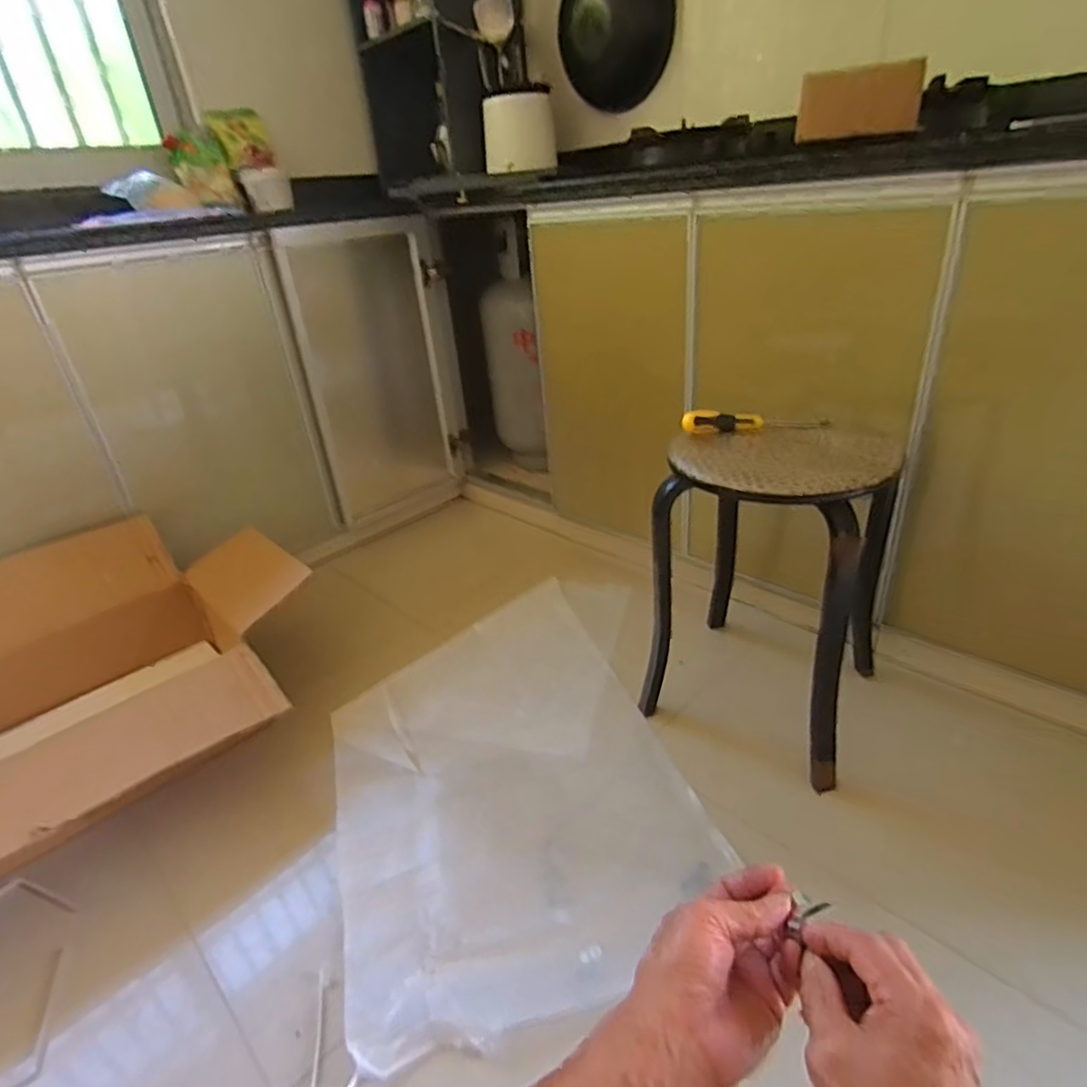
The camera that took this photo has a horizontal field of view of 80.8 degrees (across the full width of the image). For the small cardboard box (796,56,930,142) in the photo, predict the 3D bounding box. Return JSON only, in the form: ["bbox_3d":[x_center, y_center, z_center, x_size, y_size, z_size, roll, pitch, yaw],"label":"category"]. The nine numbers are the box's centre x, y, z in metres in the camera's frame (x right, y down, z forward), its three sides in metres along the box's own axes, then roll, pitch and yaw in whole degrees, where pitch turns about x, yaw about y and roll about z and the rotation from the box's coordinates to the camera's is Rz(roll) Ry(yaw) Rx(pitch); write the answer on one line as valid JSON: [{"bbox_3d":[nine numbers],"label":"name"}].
[{"bbox_3d":[0.438,-0.604,0.875,0.159,0.077,0.044,3,31,16],"label":"small cardboard box"}]

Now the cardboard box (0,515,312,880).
[{"bbox_3d":[-0.832,0.279,0.980,0.825,0.273,0.576,-29,36,-34],"label":"cardboard box"}]

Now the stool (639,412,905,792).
[{"bbox_3d":[0.339,0.053,0.969,0.296,0.441,0.273,15,36,32],"label":"stool"}]

